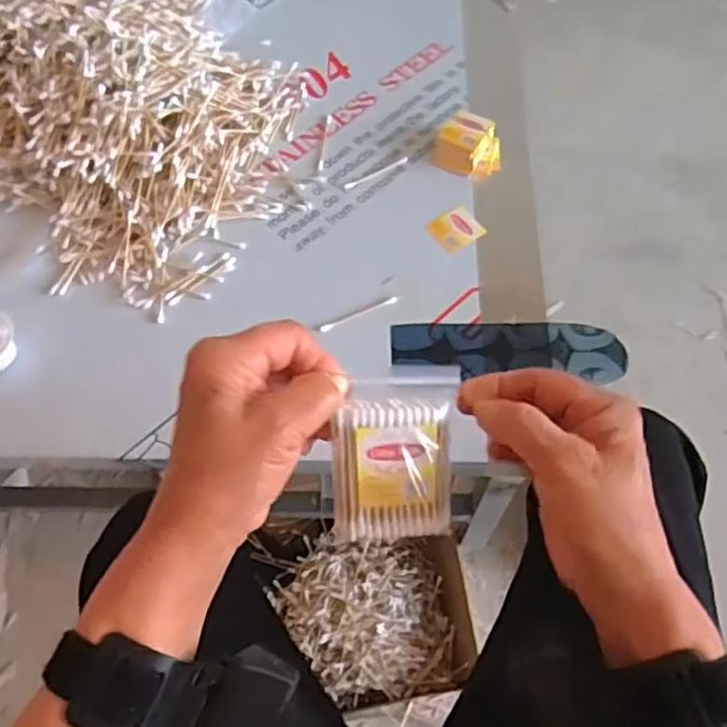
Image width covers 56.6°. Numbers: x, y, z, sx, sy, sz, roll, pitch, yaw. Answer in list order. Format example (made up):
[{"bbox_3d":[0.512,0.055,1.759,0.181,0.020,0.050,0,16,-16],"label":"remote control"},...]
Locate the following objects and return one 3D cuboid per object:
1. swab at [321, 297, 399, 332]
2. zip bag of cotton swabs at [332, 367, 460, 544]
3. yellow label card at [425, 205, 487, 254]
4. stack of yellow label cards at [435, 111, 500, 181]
[{"bbox_3d":[-0.003,-0.043,0.587,0.073,0.005,0.007,-24,64,-10],"label":"swab"},{"bbox_3d":[0.015,0.049,0.338,0.059,0.009,0.089,-1,107,-6],"label":"zip bag of cotton swabs"},{"bbox_3d":[0.086,-0.126,0.625,0.043,0.004,0.041,-34,66,-14],"label":"yellow label card"},{"bbox_3d":[0.103,-0.210,0.650,0.060,0.031,0.052,18,65,11],"label":"stack of yellow label cards"}]

